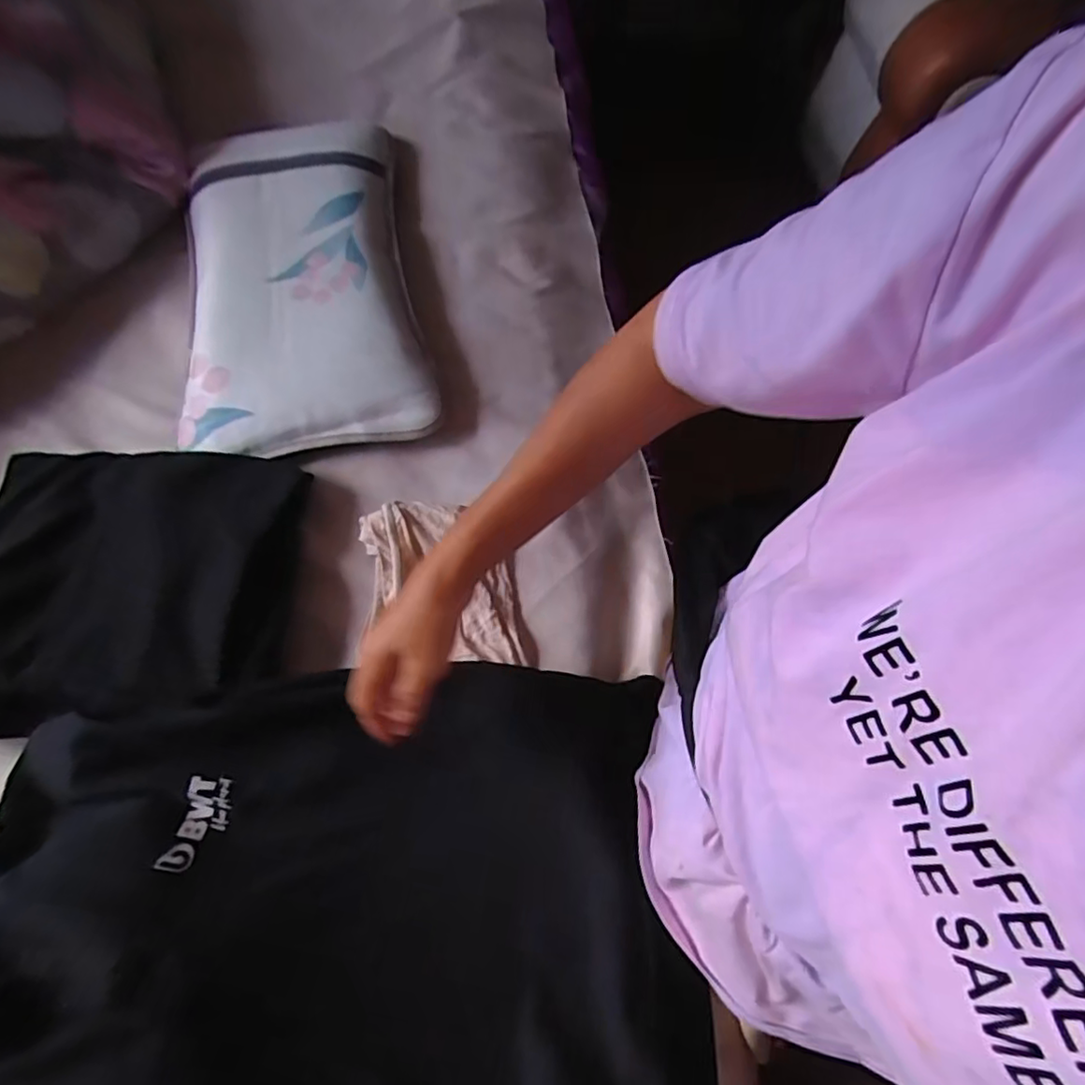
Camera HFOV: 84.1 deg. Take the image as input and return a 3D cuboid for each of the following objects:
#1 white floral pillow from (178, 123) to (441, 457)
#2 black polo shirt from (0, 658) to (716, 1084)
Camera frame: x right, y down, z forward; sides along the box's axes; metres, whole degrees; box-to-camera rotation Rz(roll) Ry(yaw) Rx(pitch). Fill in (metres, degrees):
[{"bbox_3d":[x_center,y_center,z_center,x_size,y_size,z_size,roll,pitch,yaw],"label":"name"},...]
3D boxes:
[{"bbox_3d":[-0.261,-0.291,0.655,0.242,0.051,0.436,-9,69,-8],"label":"white floral pillow"},{"bbox_3d":[-0.164,0.286,0.394,0.544,0.107,0.401,1,68,-2],"label":"black polo shirt"}]

